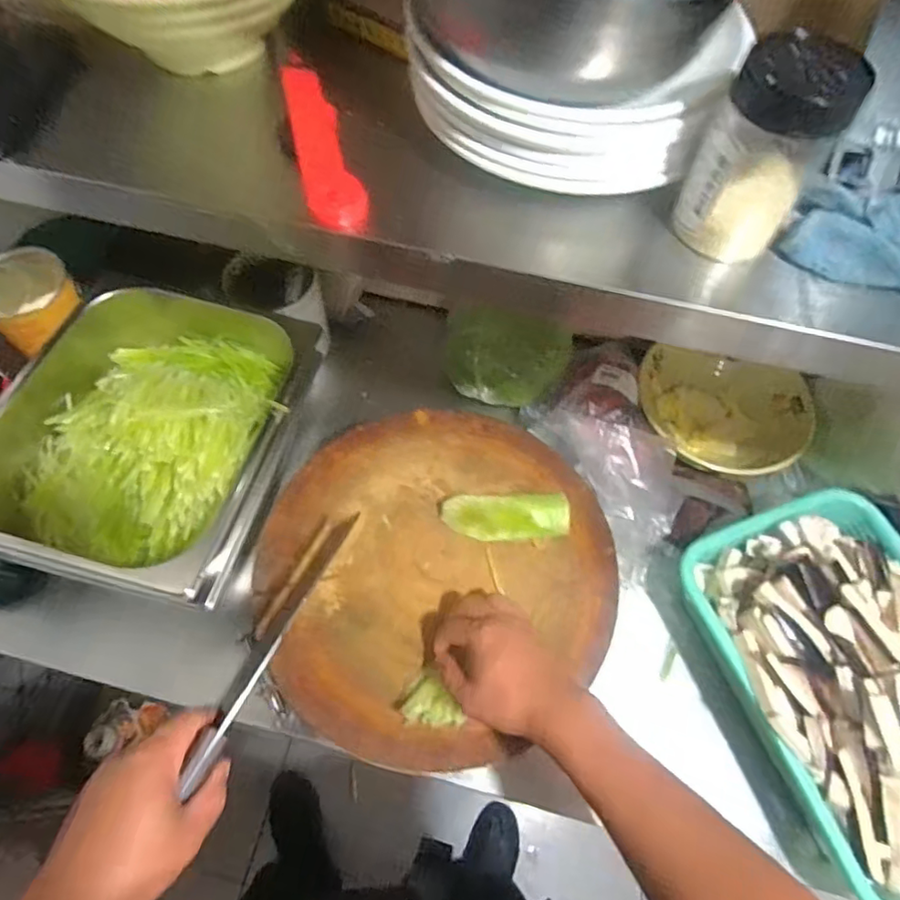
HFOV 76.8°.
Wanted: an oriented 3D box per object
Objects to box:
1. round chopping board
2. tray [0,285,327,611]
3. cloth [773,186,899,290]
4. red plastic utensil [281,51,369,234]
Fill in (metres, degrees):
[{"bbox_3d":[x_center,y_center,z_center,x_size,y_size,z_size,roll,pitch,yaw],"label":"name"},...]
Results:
[{"bbox_3d":[-0.013,0.113,0.578,0.354,0.041,0.361,0,62,-1],"label":"round chopping board"},{"bbox_3d":[-0.307,-0.033,0.608,0.259,0.099,0.341,16,63,7],"label":"tray"},{"bbox_3d":[0.269,-0.132,0.348,0.106,0.035,0.065,29,65,13],"label":"cloth"},{"bbox_3d":[-0.094,-0.224,0.402,0.036,0.025,0.170,-14,63,-8],"label":"red plastic utensil"}]

